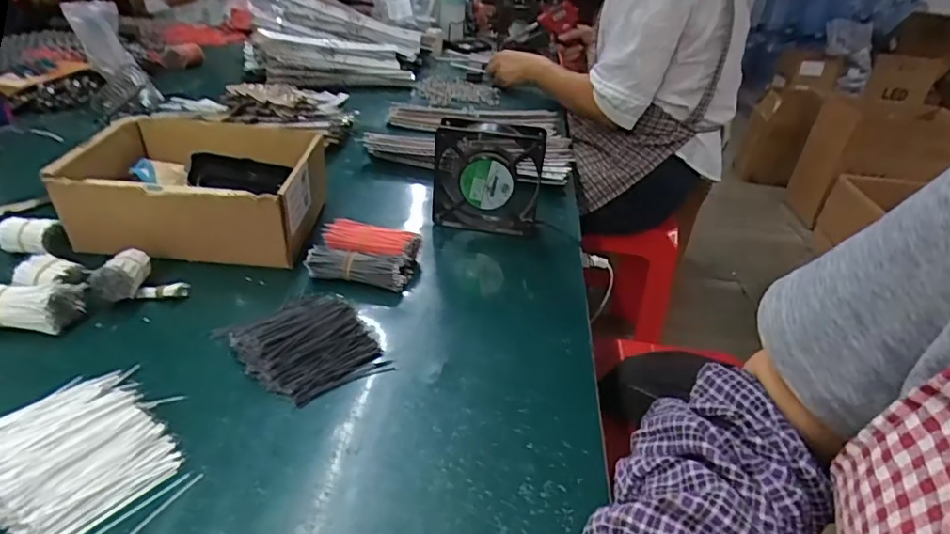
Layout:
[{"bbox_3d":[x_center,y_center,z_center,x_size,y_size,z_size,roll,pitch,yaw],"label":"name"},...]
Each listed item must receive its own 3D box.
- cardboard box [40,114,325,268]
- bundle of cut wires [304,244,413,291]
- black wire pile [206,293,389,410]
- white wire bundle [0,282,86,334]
[{"bbox_3d":[-0.282,-0.085,0.578,0.211,0.078,0.167,5,31,-2],"label":"cardboard box"},{"bbox_3d":[-0.113,0.001,0.544,0.098,0.034,0.031,9,31,5],"label":"bundle of cut wires"},{"bbox_3d":[-0.140,0.060,0.452,0.094,0.024,0.117,-22,41,-38],"label":"black wire pile"},{"bbox_3d":[-0.371,0.031,0.441,0.094,0.031,0.033,-1,32,-10],"label":"white wire bundle"}]

